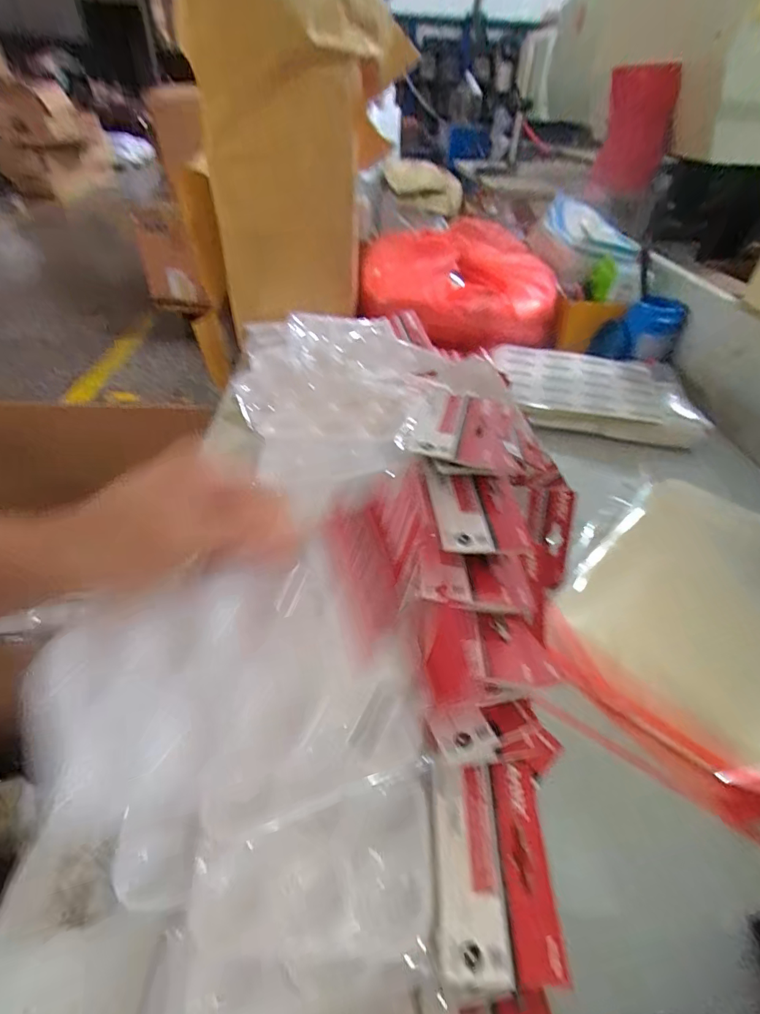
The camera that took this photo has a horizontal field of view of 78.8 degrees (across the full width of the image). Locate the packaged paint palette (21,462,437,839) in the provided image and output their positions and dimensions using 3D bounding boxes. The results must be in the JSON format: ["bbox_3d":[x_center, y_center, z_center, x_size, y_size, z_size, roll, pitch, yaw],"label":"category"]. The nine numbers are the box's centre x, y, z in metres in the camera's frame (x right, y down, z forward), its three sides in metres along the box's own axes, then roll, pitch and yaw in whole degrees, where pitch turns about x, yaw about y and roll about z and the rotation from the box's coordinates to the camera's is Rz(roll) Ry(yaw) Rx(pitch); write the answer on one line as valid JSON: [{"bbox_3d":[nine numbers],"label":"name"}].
[{"bbox_3d":[-0.056,0.077,0.201,0.197,0.008,0.109,-25,86,4],"label":"packaged paint palette"}]

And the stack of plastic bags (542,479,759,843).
[{"bbox_3d":[0.305,0.090,0.446,0.217,0.026,0.343,34,51,31],"label":"stack of plastic bags"}]

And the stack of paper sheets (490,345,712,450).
[{"bbox_3d":[0.331,-0.181,0.712,0.294,0.039,0.230,5,42,3],"label":"stack of paper sheets"}]

